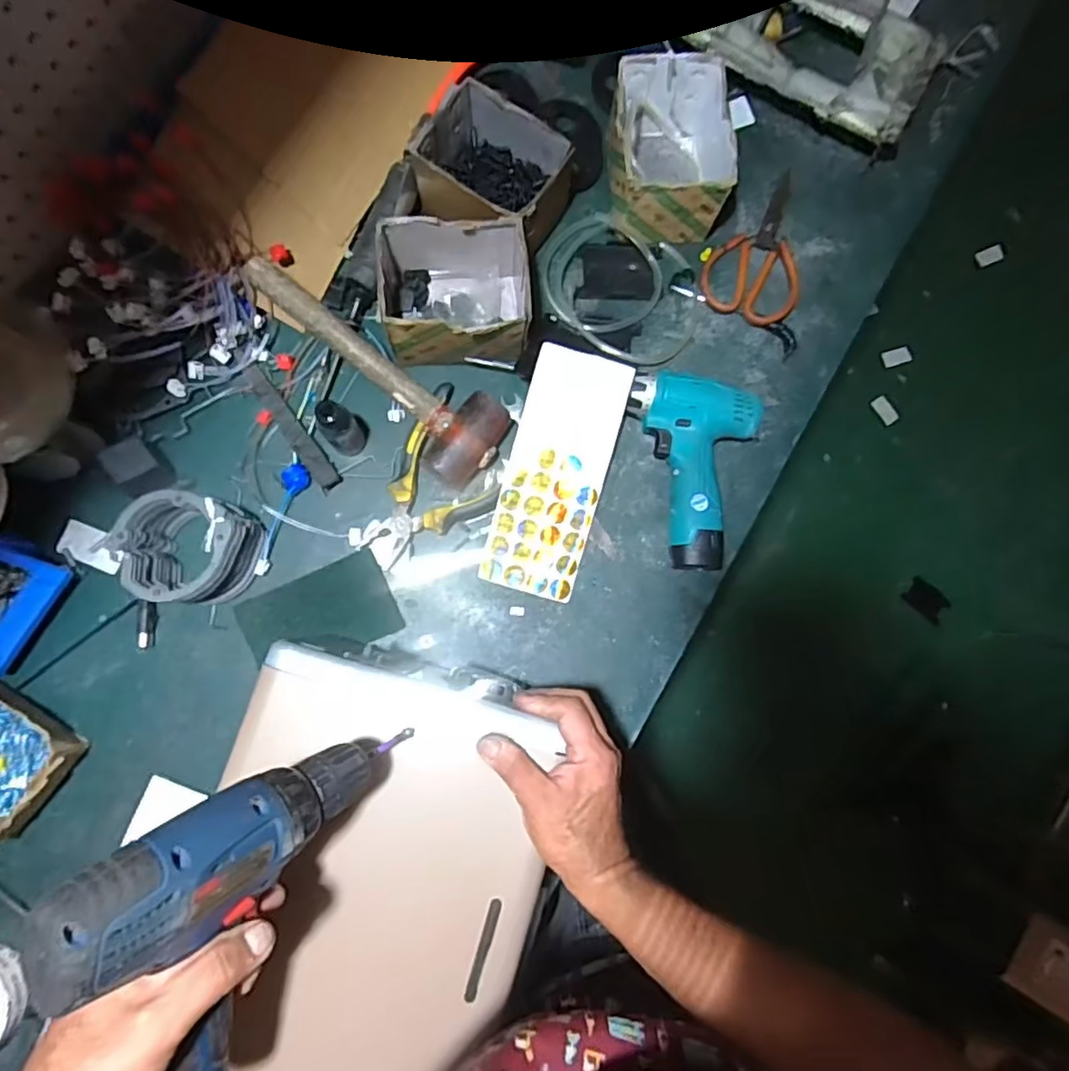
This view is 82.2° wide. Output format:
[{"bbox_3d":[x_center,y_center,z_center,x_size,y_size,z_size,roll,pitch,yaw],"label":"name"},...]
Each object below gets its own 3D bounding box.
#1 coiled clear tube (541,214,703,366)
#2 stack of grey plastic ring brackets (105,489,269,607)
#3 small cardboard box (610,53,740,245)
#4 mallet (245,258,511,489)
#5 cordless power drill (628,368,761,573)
[{"bbox_3d":[0.098,-0.270,0.661,0.186,0.028,0.144,42,83,4],"label":"coiled clear tube"},{"bbox_3d":[-0.331,0.013,0.587,0.107,0.076,0.097,12,82,0],"label":"stack of grey plastic ring brackets"},{"bbox_3d":[0.140,-0.401,0.651,0.120,0.093,0.144,-3,82,-2],"label":"small cardboard box"},{"bbox_3d":[-0.152,-0.163,0.603,0.275,0.055,0.105,37,82,-13],"label":"mallet"},{"bbox_3d":[0.172,-0.067,0.631,0.130,0.048,0.201,-5,82,-2],"label":"cordless power drill"}]

